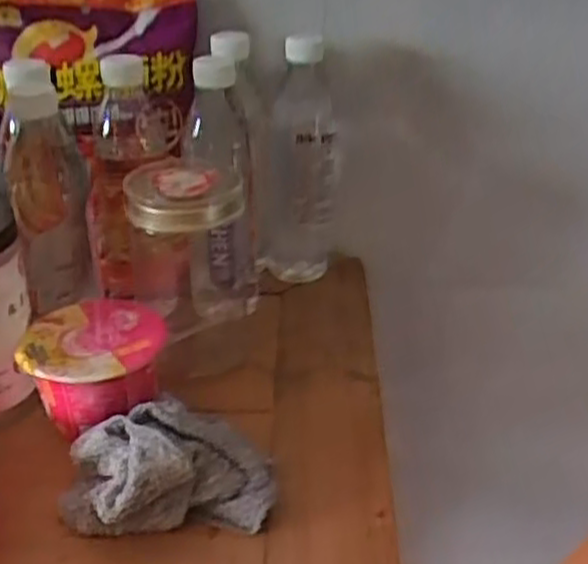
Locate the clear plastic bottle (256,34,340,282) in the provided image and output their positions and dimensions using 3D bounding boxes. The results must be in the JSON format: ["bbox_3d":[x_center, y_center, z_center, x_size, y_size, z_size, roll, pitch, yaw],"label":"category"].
[{"bbox_3d":[0.005,-0.106,0.720,0.069,0.222,0.073,3,31,2],"label":"clear plastic bottle"}]

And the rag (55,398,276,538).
[{"bbox_3d":[-0.080,0.118,0.505,0.129,0.050,0.086,-3,31,-7],"label":"rag"}]

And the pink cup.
[{"bbox_3d":[-0.142,0.066,0.571,0.096,0.072,0.094,1,31,-1],"label":"pink cup"}]

